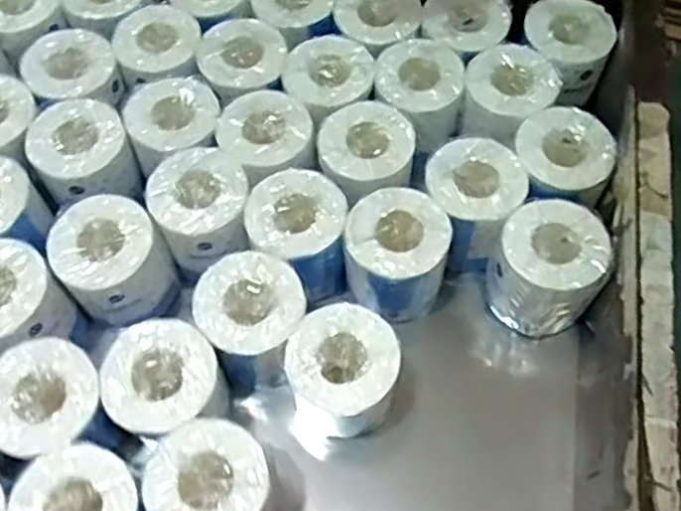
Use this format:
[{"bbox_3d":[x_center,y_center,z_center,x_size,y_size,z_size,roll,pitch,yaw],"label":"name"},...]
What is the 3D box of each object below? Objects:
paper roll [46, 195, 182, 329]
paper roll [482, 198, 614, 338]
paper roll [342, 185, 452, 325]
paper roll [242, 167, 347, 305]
[{"bbox_3d":[-0.221,0.011,0.684,0.094,0.107,0.092,0,61,0],"label":"paper roll"},{"bbox_3d":[0.197,0.016,0.680,0.097,0.118,0.091,0,61,0],"label":"paper roll"},{"bbox_3d":[0.053,0.000,0.687,0.093,0.103,0.097,0,61,0],"label":"paper roll"},{"bbox_3d":[-0.042,-0.016,0.695,0.094,0.099,0.095,0,61,0],"label":"paper roll"}]

